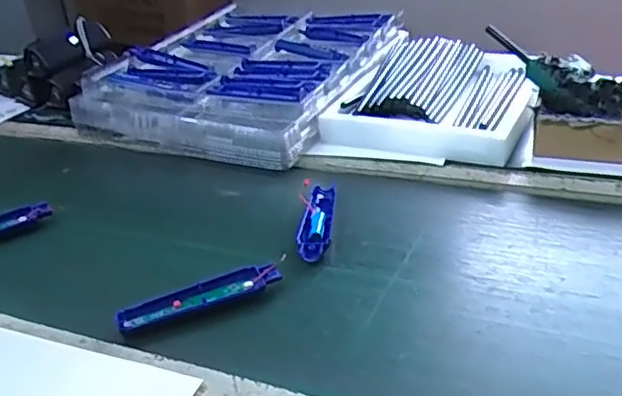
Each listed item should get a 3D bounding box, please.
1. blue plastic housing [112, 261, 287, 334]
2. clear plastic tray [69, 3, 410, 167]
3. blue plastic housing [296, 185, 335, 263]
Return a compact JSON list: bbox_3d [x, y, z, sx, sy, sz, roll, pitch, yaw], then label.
[{"bbox_3d":[-0.115,0.101,0.636,0.168,0.017,0.030,-15,31,-17],"label":"blue plastic housing"},{"bbox_3d":[-0.112,-0.249,1.199,0.461,0.090,0.595,10,33,25],"label":"clear plastic tray"},{"bbox_3d":[0.008,0.028,0.750,0.036,0.020,0.164,-1,30,7],"label":"blue plastic housing"}]

